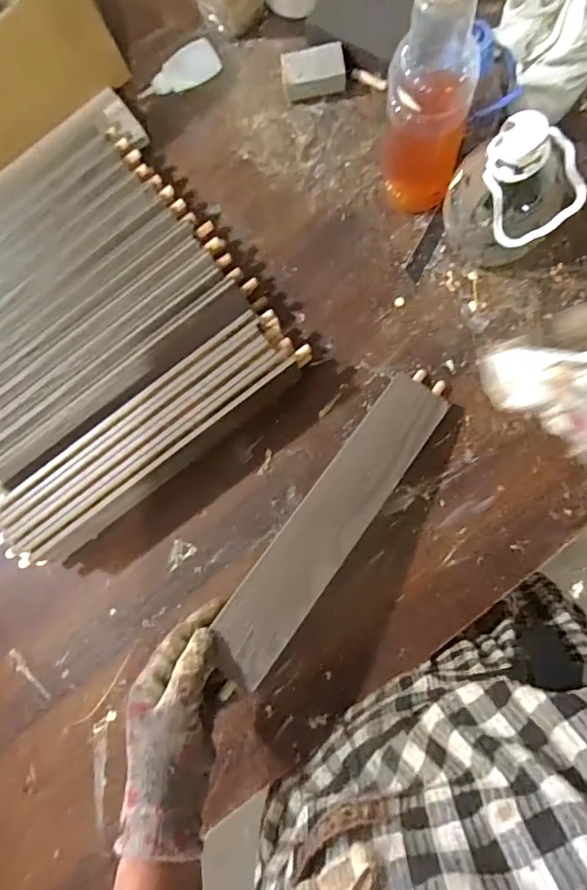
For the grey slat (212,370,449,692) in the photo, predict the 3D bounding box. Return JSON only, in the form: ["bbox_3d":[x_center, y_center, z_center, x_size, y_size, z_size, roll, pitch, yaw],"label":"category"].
[{"bbox_3d":[0.037,0.053,0.403,0.056,0.011,0.283,35,76,9],"label":"grey slat"}]

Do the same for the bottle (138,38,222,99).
[{"bbox_3d":[-0.119,-0.385,0.508,0.088,0.018,0.034,-31,81,2],"label":"bottle"}]

